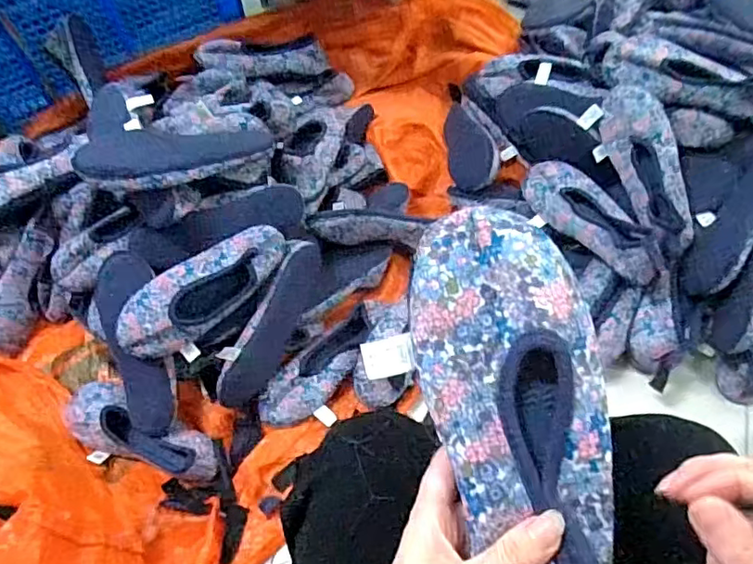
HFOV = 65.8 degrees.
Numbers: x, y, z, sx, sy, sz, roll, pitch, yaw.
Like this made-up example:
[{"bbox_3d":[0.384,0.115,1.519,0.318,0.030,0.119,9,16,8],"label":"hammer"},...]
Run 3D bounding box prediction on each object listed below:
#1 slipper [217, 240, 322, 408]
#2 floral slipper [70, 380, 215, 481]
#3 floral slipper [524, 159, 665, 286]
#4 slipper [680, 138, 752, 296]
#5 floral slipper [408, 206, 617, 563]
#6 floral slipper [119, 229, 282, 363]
[{"bbox_3d":[-0.164,0.060,0.870,0.049,0.088,0.254,22,81,40],"label":"slipper"},{"bbox_3d":[-0.337,0.217,0.843,0.240,0.066,0.105,13,63,11],"label":"floral slipper"},{"bbox_3d":[0.335,-0.097,0.916,0.084,0.066,0.262,-34,64,-14],"label":"floral slipper"},{"bbox_3d":[0.546,-0.104,0.870,0.094,0.052,0.286,26,86,56],"label":"slipper"},{"bbox_3d":[0.077,0.077,0.299,0.090,0.047,0.241,-10,79,-2],"label":"floral slipper"},{"bbox_3d":[-0.242,0.014,0.823,0.251,0.056,0.099,-31,105,-8],"label":"floral slipper"}]

